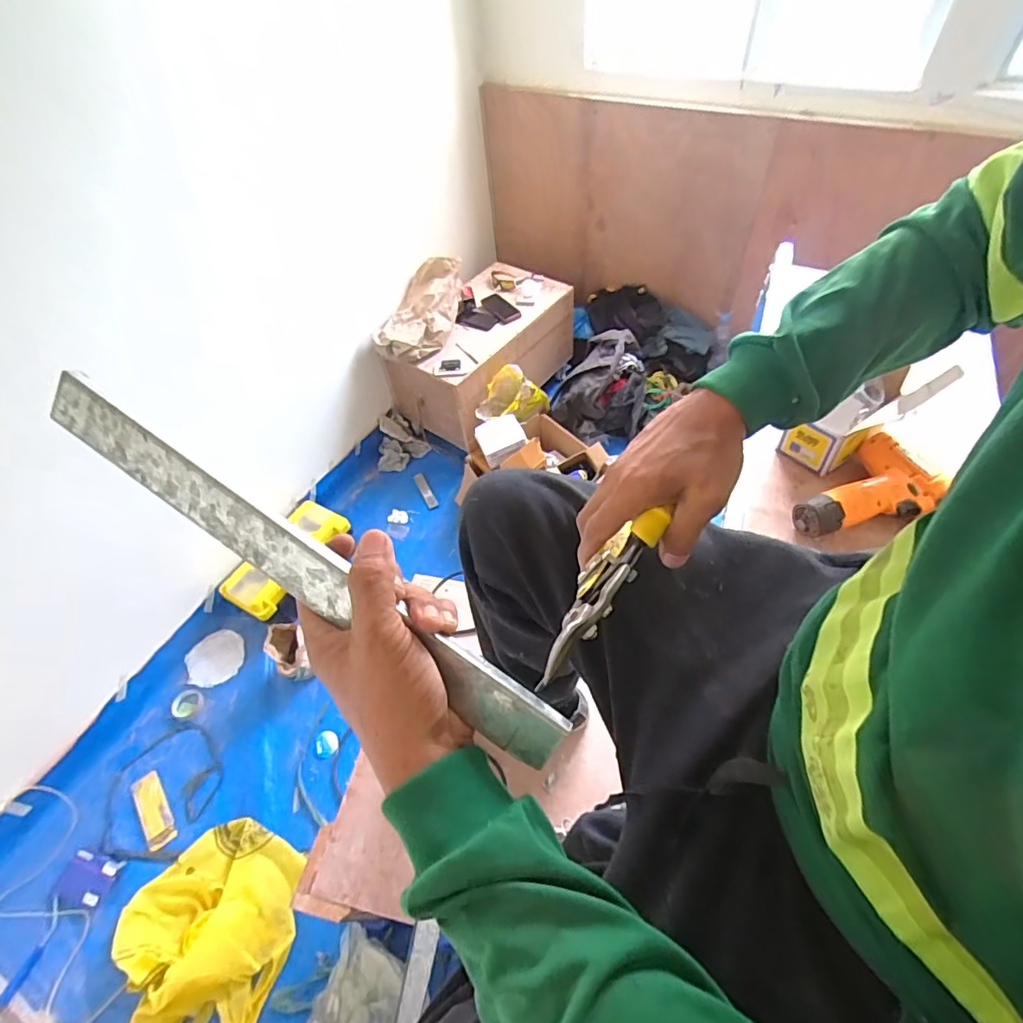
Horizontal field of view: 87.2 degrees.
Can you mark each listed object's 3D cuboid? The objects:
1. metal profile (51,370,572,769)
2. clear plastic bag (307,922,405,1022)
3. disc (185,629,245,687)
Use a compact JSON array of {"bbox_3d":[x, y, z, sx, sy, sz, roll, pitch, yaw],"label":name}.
[{"bbox_3d":[-0.136,0.029,0.334,0.386,0.033,0.032,33,61,7],"label":"metal profile"},{"bbox_3d":[-0.324,1.048,1.123,0.195,0.057,0.230,13,56,15],"label":"clear plastic bag"},{"bbox_3d":[-0.921,0.455,1.674,0.161,0.022,0.153,6,70,-16],"label":"disc"}]

